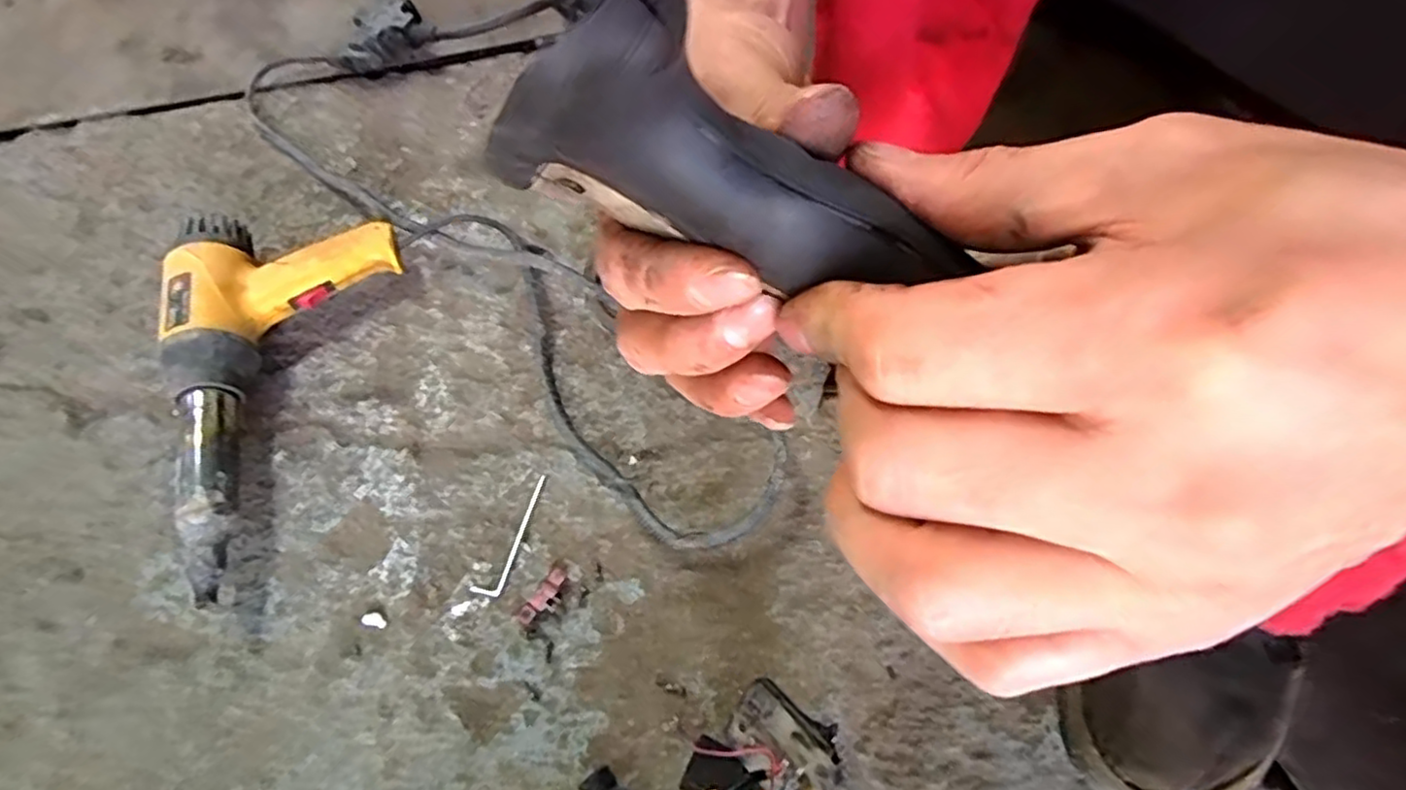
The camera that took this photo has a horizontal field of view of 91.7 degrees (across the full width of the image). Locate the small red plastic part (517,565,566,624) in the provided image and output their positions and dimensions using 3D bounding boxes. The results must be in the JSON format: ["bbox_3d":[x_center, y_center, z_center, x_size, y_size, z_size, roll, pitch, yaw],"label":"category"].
[{"bbox_3d":[-0.099,0.127,0.431,0.017,0.007,0.039,25,65,14],"label":"small red plastic part"}]

